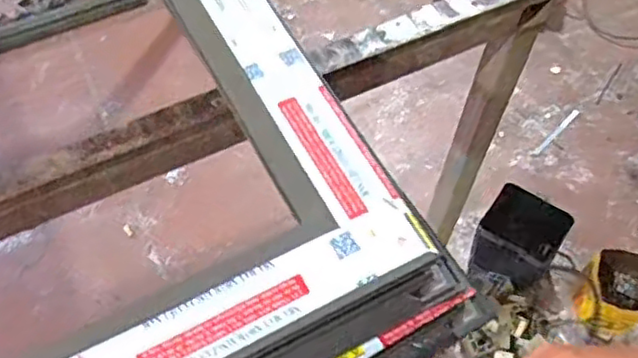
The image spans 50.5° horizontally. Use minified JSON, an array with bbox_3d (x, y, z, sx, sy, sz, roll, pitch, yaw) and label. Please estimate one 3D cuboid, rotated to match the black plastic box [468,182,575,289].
[{"bbox_3d":[0.422,0.126,1.434,0.162,0.132,0.166,32,63,17],"label":"black plastic box"}]

